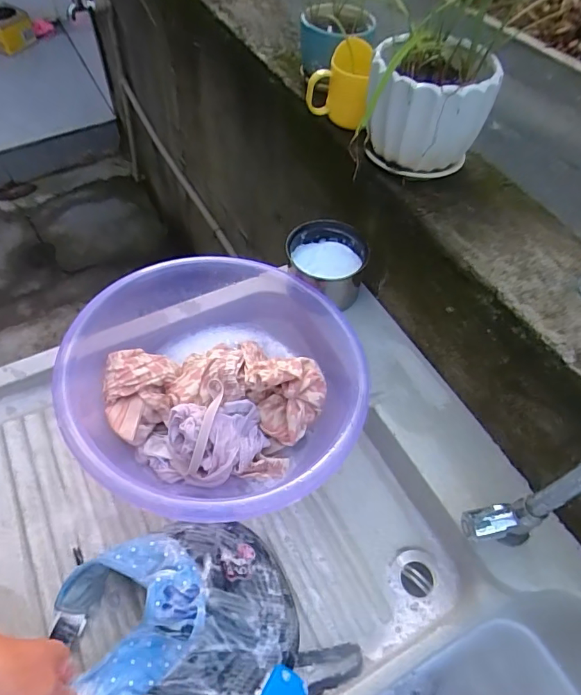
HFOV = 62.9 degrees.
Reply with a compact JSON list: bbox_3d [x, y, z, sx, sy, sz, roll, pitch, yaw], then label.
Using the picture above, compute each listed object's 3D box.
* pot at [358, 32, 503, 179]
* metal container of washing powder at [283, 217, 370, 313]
[{"bbox_3d":[0.148,-0.256,0.517,0.128,0.110,0.099,-3,56,-4],"label":"pot"},{"bbox_3d":[0.048,-0.103,0.624,0.102,0.070,0.106,1,56,-1],"label":"metal container of washing powder"}]

